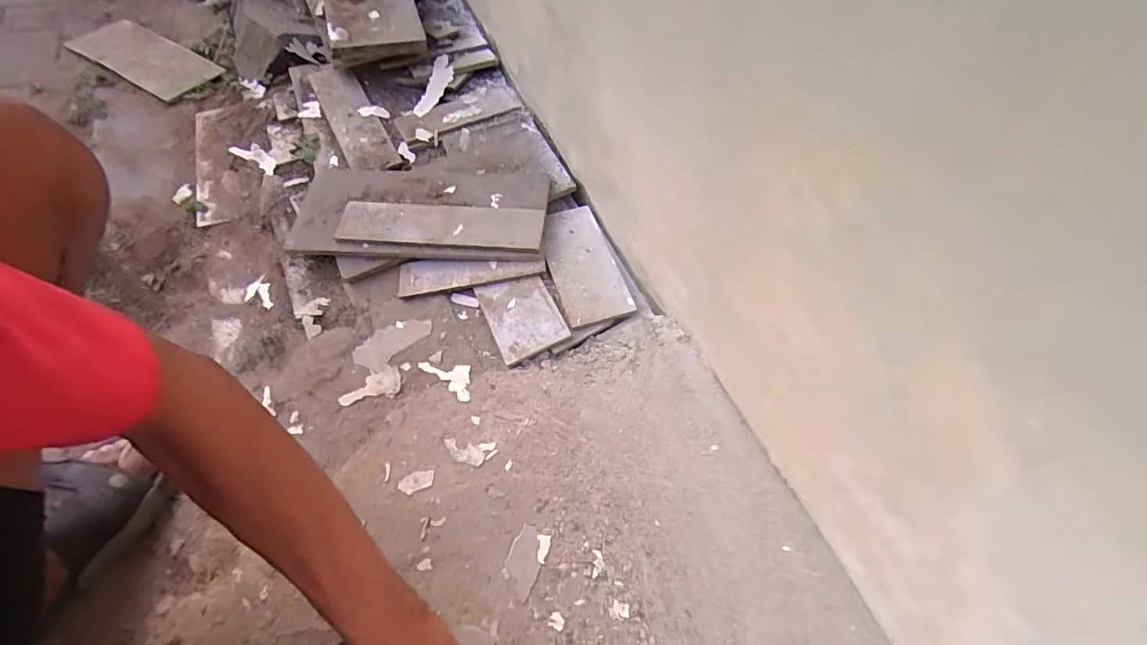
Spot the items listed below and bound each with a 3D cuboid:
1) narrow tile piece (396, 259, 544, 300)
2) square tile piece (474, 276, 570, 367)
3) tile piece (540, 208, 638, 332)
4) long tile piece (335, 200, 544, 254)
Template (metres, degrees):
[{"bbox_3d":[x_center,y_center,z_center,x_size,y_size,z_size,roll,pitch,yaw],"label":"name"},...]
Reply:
[{"bbox_3d":[-0.136,-0.062,0.639,0.193,0.008,0.048,-3,69,6],"label":"narrow tile piece"},{"bbox_3d":[-0.065,-0.011,0.611,0.086,0.015,0.118,-21,60,-12],"label":"square tile piece"},{"bbox_3d":[0.009,-0.081,0.645,0.086,0.013,0.192,-15,59,-8],"label":"tile piece"},{"bbox_3d":[-0.178,-0.133,0.654,0.275,0.014,0.069,4,61,8],"label":"long tile piece"}]

